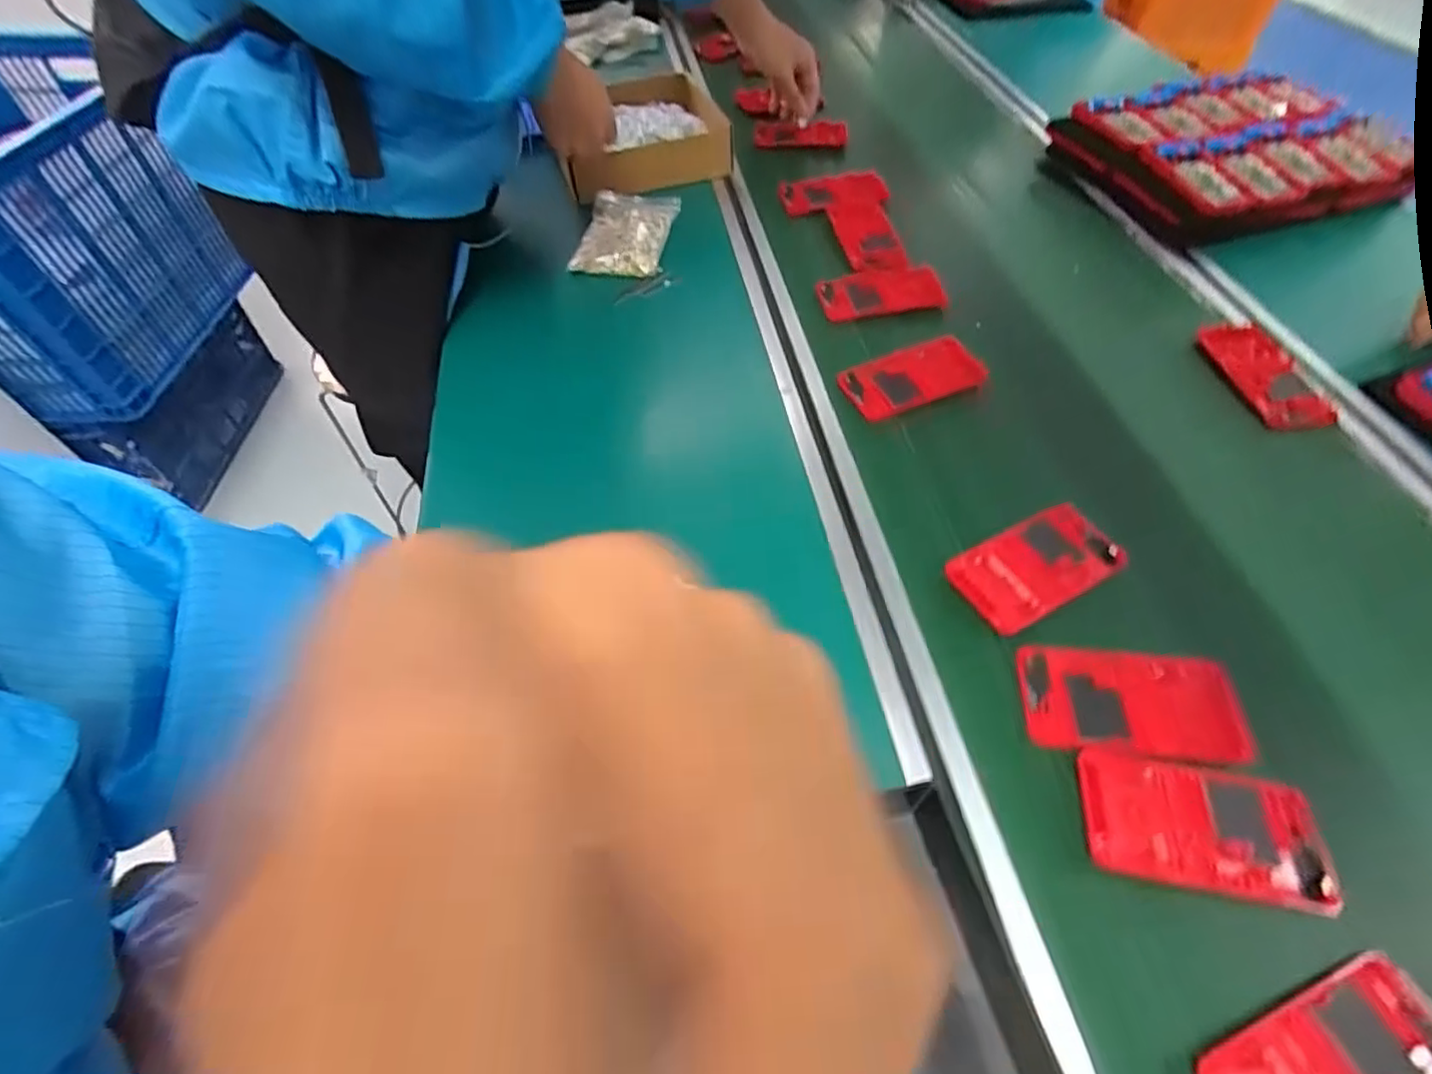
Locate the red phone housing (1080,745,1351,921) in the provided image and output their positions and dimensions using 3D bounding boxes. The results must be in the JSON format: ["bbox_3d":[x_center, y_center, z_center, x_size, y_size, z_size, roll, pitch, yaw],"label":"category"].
[{"bbox_3d":[0.262,0.155,0.342,0.122,0.009,0.065,8,54,6],"label":"red phone housing"}]

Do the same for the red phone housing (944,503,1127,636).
[{"bbox_3d":[0.220,0.020,0.441,0.118,0.015,0.060,-24,57,-17],"label":"red phone housing"}]

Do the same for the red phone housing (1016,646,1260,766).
[{"bbox_3d":[0.250,0.099,0.385,0.125,0.012,0.066,6,54,4],"label":"red phone housing"}]

